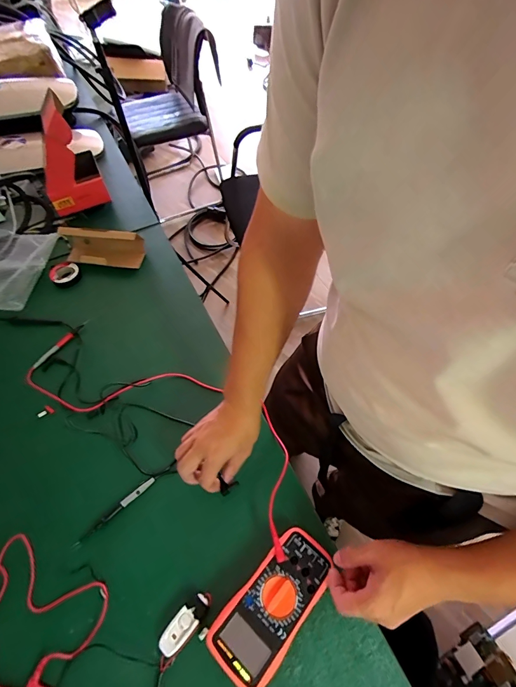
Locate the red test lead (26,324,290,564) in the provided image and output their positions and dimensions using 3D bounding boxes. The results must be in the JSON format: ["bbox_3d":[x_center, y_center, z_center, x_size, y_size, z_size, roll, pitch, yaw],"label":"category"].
[{"bbox_3d":[-0.161,0.111,0.605,0.557,0.044,0.175,27,61,17],"label":"red test lead"}]

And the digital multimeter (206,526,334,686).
[{"bbox_3d":[0.021,0.330,0.459,0.079,0.043,0.171,37,64,21],"label":"digital multimeter"}]

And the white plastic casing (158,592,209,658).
[{"bbox_3d":[-0.093,0.355,0.453,0.029,0.015,0.073,38,64,22],"label":"white plastic casing"}]

